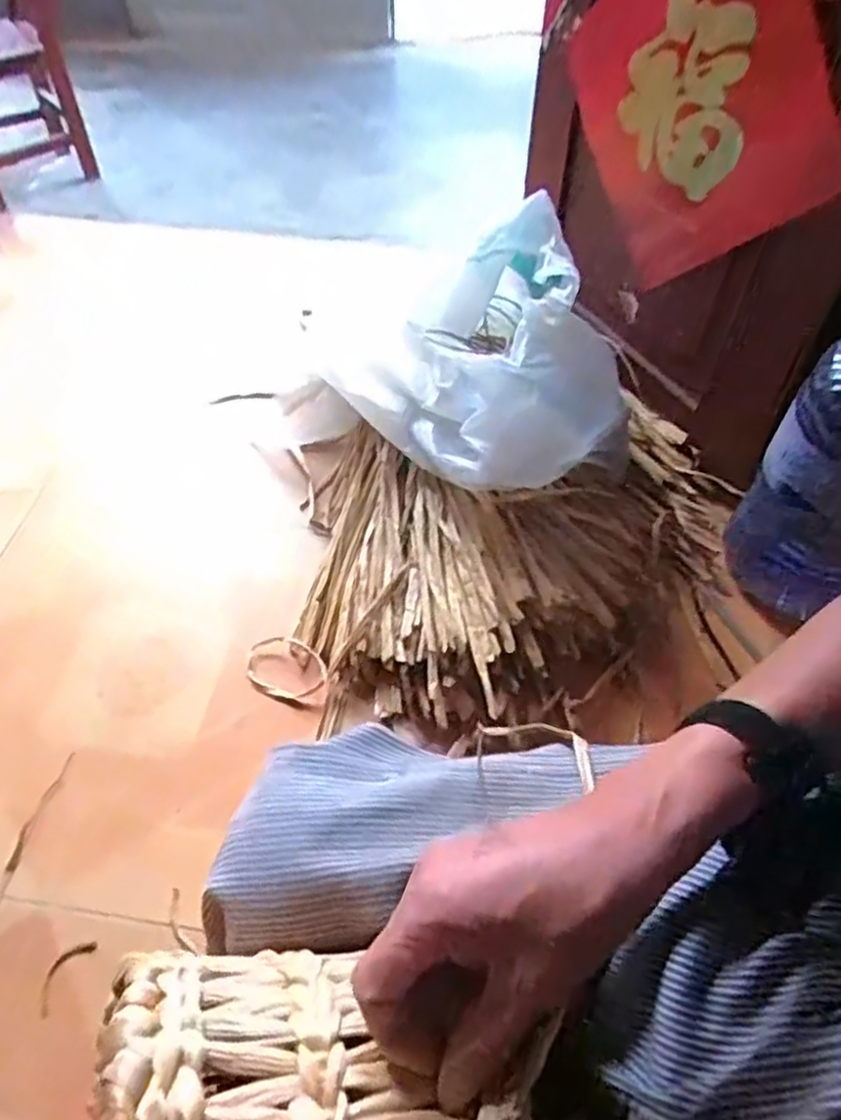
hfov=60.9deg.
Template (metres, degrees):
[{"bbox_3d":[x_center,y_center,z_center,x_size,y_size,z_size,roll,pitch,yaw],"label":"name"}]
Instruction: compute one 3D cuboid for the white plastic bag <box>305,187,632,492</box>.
[{"bbox_3d":[0.138,-0.304,1.061,0.412,0.283,0.335,-27,58,-20],"label":"white plastic bag"}]

